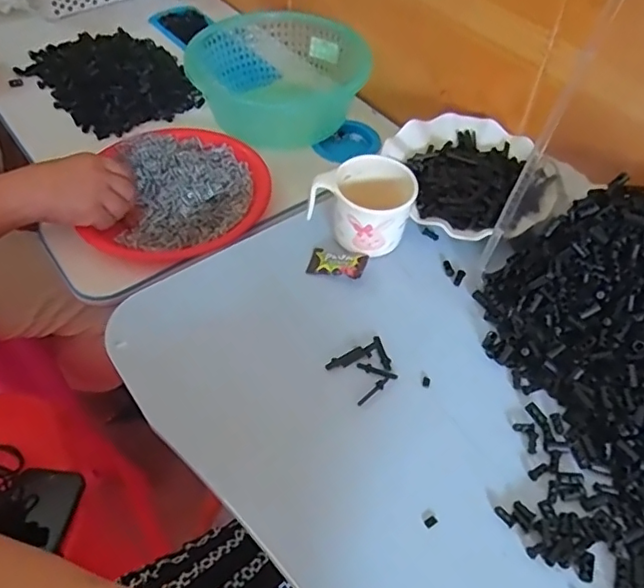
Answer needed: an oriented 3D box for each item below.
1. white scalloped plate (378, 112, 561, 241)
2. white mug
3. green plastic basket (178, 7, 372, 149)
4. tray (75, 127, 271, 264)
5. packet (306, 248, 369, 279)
[{"bbox_3d":[0.160,-0.128,0.605,0.163,0.036,0.178,0,52,0],"label":"white scalloped plate"},{"bbox_3d":[0.044,-0.086,0.539,0.089,0.064,0.079,31,57,21],"label":"white mug"},{"bbox_3d":[-0.061,-0.291,0.779,0.230,0.097,0.190,-10,52,-9],"label":"green plastic basket"},{"bbox_3d":[-0.167,-0.124,0.676,0.199,0.032,0.213,10,52,7],"label":"tray"},{"bbox_3d":[0.014,-0.030,0.534,0.053,0.014,0.026,13,53,10],"label":"packet"}]

